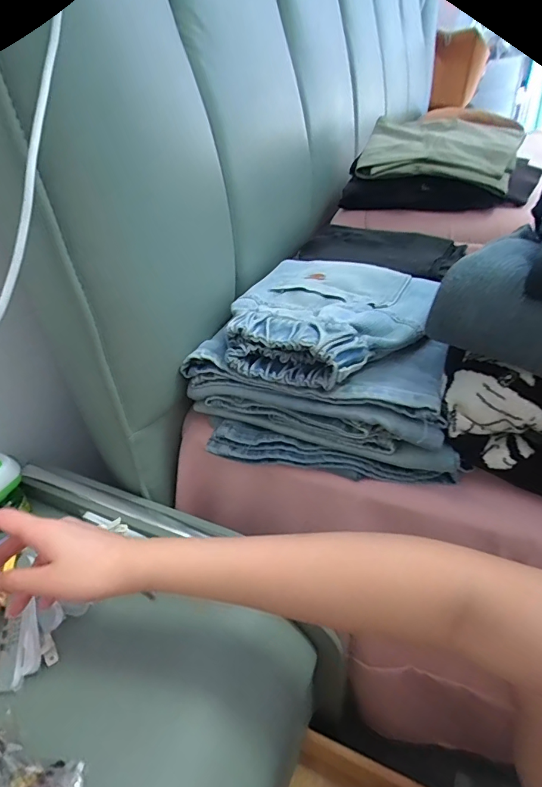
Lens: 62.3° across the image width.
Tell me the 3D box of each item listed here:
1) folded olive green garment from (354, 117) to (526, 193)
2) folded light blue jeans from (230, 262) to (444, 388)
[{"bbox_3d":[0.262,-0.377,0.698,0.227,0.058,0.213,8,40,16],"label":"folded olive green garment"},{"bbox_3d":[0.058,-0.096,0.463,0.184,0.040,0.245,11,40,19],"label":"folded light blue jeans"}]

